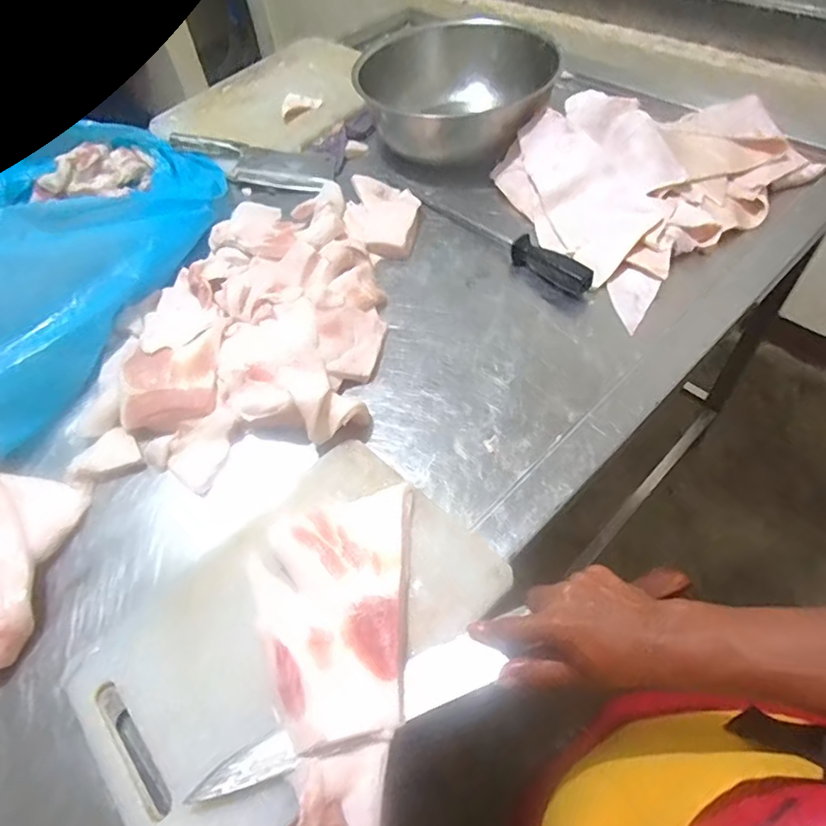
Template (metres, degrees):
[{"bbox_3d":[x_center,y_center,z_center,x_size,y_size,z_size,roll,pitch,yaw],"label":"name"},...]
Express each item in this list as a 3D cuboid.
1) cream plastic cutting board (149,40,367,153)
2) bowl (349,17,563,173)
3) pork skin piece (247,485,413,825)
[{"bbox_3d":[-0.253,-0.614,1.074,0.297,0.022,0.439,35,64,26],"label":"cream plastic cutting board"},{"bbox_3d":[0.076,-0.527,0.943,0.281,0.124,0.280,-3,54,4],"label":"bowl"},{"bbox_3d":[-0.059,0.213,0.445,0.144,0.032,0.322,-7,52,-3],"label":"pork skin piece"}]

